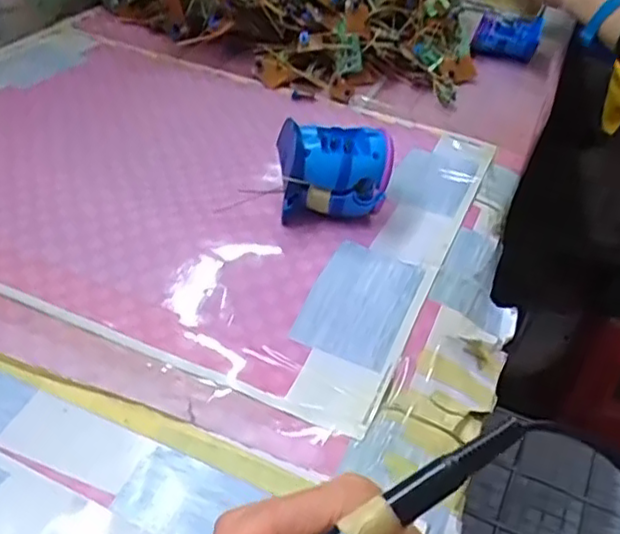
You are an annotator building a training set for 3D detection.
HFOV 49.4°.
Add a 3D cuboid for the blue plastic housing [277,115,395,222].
[{"bbox_3d":[0.017,-0.080,0.551,0.082,0.066,0.076,0,39,-7],"label":"blue plastic housing"}]

